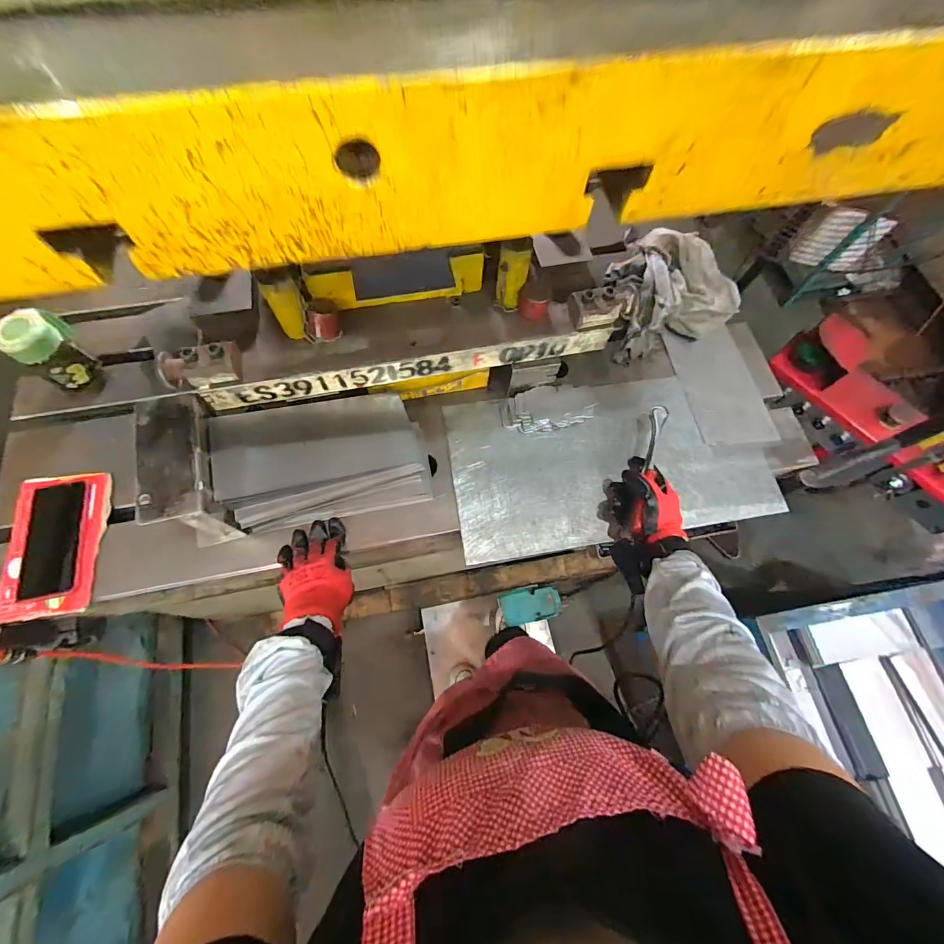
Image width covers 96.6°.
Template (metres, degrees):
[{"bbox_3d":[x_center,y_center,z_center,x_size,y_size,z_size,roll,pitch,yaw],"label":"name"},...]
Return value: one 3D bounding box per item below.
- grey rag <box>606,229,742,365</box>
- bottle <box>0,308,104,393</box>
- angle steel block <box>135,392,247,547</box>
[{"bbox_3d":[0.361,-0.309,0.738,0.224,0.073,0.223,-1,68,-2],"label":"grey rag"},{"bbox_3d":[-0.611,-0.177,0.619,0.060,0.117,0.079,33,71,10],"label":"bottle"},{"bbox_3d":[-0.369,0.006,0.562,0.074,0.140,0.167,-15,70,-8],"label":"angle steel block"}]

